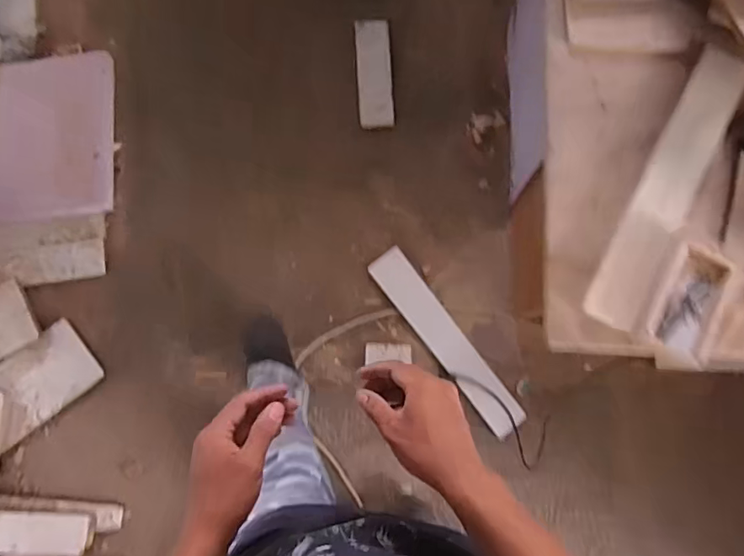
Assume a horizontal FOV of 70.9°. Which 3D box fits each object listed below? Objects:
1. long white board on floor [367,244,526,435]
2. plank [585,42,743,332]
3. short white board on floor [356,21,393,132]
[{"bbox_3d":[0.202,0.170,1.434,0.103,0.015,0.580,-38,79,3],"label":"long white board on floor"},{"bbox_3d":[0.409,-0.128,0.715,0.072,0.028,0.431,27,81,2],"label":"plank"},{"bbox_3d":[0.008,-0.605,1.551,0.099,0.015,0.317,-3,92,-3],"label":"short white board on floor"}]

